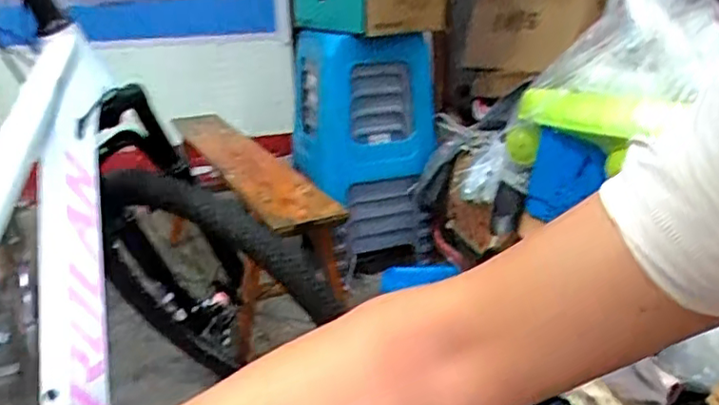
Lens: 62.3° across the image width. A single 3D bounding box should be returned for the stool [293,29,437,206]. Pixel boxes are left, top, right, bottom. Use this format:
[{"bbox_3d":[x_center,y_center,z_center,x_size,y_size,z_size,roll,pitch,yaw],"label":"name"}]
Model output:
[{"bbox_3d":[0.003,-0.286,1.720,0.342,0.396,0.309,-12,23,-29],"label":"stool"}]

